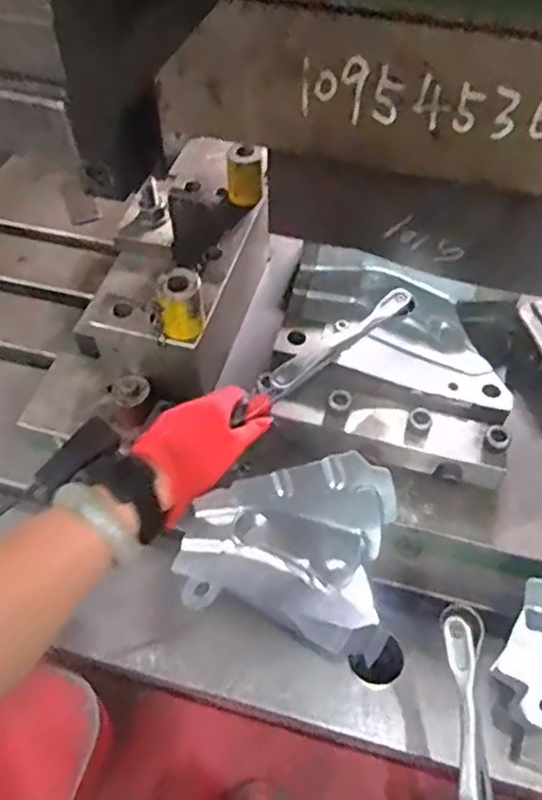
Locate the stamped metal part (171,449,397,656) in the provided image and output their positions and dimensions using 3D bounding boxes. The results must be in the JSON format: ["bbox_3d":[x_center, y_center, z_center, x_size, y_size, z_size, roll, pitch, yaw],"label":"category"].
[{"bbox_3d":[0.009,0.130,0.584,0.188,0.082,0.154,13,55,9],"label":"stamped metal part"}]

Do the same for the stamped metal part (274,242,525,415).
[{"bbox_3d":[0.144,-0.081,0.701,0.250,0.082,0.176,14,55,9],"label":"stamped metal part"}]

